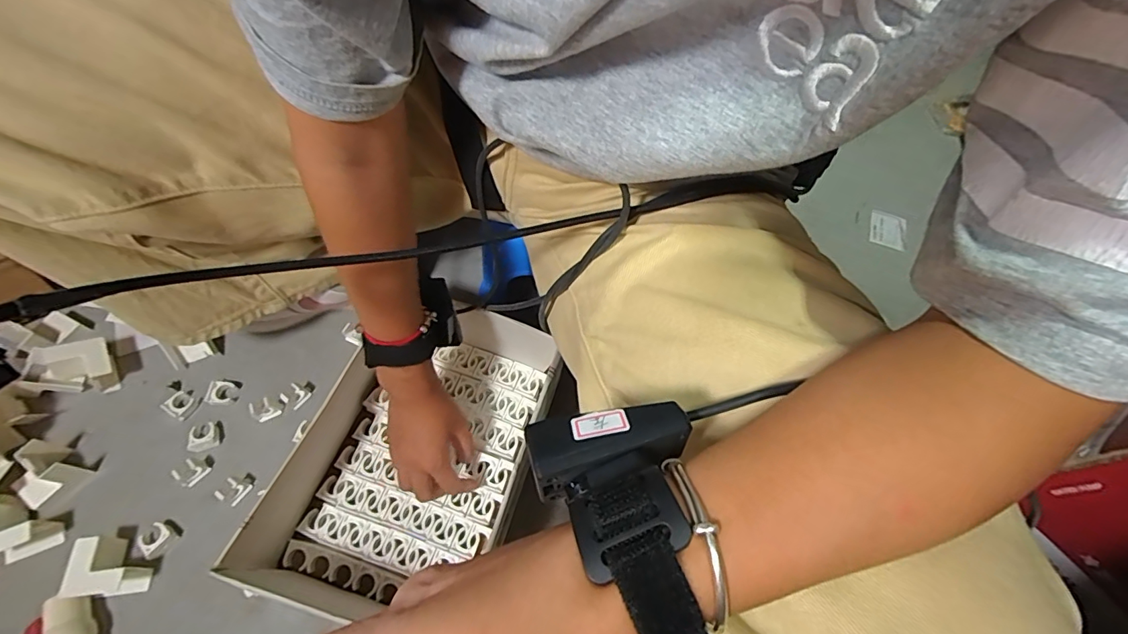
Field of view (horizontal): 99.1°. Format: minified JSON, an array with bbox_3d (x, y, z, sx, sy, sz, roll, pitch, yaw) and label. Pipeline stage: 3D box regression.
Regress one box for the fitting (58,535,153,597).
[{"bbox_3d":[-0.448,0.247,0.477,0.055,0.043,0.051,1,61,-1],"label":"fitting"}]

